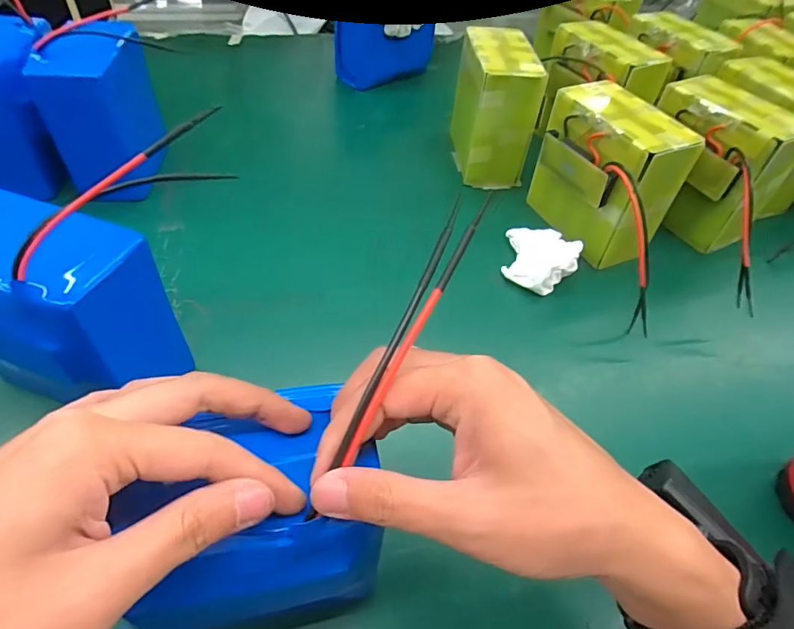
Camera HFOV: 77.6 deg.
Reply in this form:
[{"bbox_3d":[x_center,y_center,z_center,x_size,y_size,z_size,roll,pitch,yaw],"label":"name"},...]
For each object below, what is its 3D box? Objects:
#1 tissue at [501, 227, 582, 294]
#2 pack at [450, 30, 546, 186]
[{"bbox_3d":[0.154,-0.061,0.538,0.081,0.033,0.085,20,49,13],"label":"tissue"},{"bbox_3d":[0.125,-0.263,0.636,0.075,0.148,0.138,1,48,-4],"label":"pack"}]

